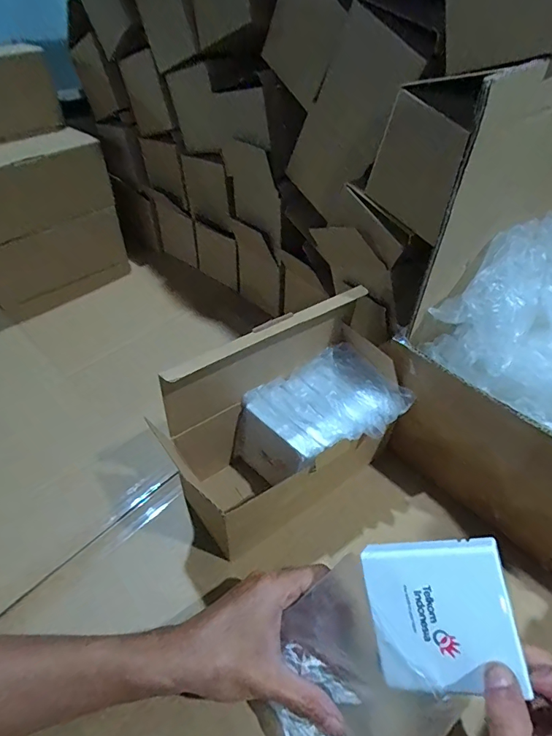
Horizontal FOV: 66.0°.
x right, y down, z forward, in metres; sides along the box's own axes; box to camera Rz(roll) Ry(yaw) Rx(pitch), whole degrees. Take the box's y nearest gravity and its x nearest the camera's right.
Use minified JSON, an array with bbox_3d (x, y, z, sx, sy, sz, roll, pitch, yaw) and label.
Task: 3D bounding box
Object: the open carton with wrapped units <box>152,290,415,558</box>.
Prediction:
[{"bbox_3d":[0.018,0.049,0.405,0.209,0.183,0.100,-23,50,-23],"label":"open carton with wrapped units"}]

